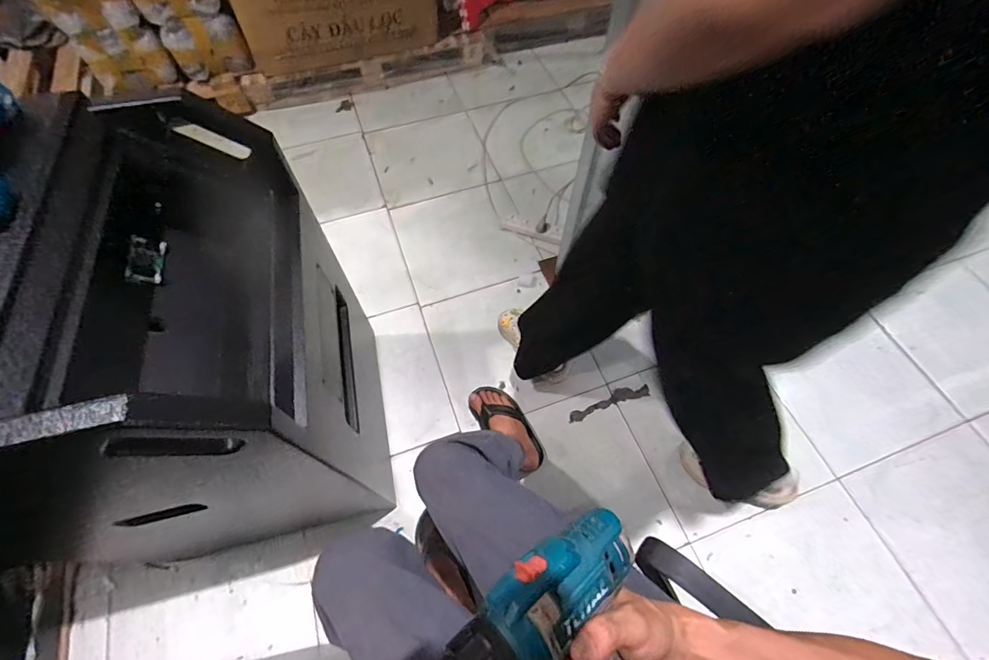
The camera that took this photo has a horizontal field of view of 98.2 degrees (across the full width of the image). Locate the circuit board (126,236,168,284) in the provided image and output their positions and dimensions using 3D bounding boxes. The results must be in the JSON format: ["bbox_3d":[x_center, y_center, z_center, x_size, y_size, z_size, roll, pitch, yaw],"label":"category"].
[{"bbox_3d":[-0.505,-0.100,0.622,0.005,0.041,0.088,-33,58,25],"label":"circuit board"}]

